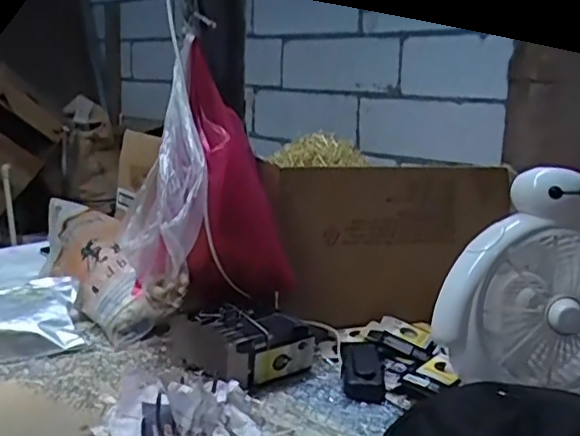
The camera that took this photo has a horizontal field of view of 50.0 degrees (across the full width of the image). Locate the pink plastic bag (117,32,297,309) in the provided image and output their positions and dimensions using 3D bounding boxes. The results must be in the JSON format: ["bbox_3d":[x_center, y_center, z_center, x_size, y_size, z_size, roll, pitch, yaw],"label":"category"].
[{"bbox_3d":[-0.102,-0.042,0.781,0.195,0.289,0.130,-6,15,-31],"label":"pink plastic bag"}]

